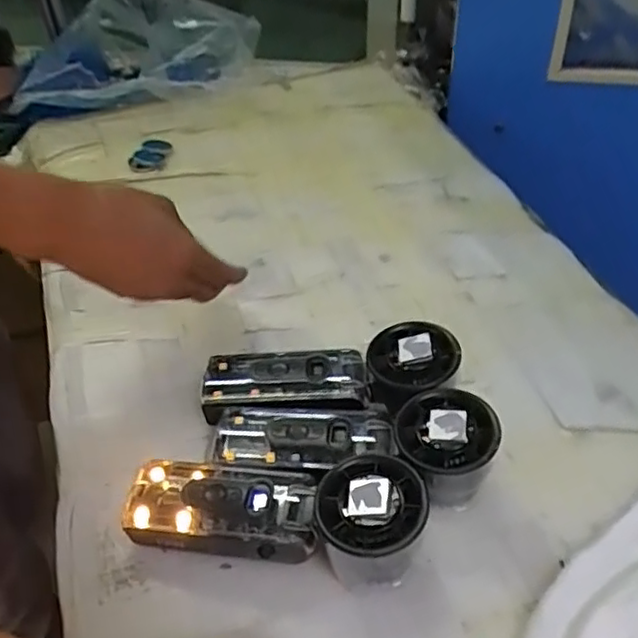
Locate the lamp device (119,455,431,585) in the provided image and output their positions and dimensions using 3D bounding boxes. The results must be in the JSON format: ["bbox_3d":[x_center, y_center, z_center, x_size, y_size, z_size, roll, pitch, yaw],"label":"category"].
[{"bbox_3d":[-0.025,0.104,0.364,0.161,0.057,0.054,7,42,12],"label":"lamp device"}]

